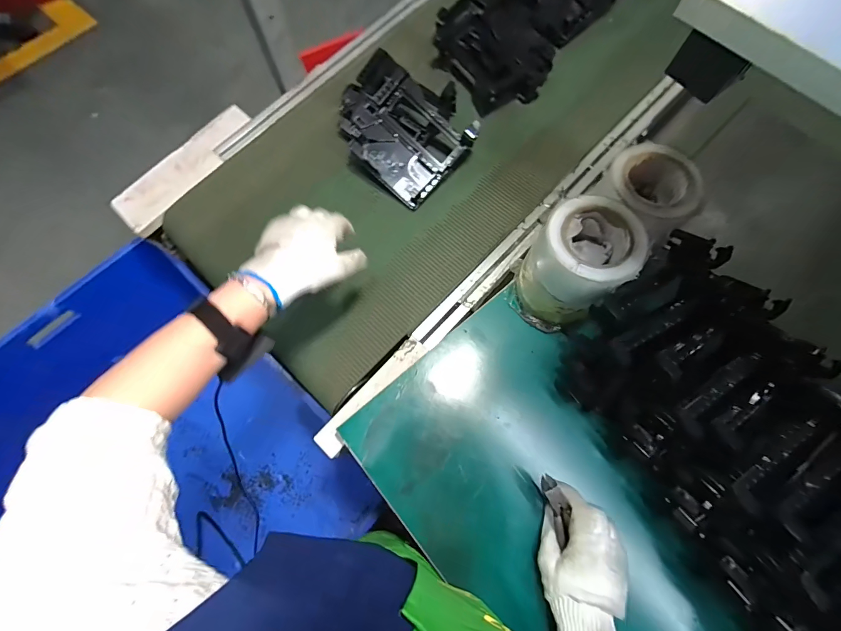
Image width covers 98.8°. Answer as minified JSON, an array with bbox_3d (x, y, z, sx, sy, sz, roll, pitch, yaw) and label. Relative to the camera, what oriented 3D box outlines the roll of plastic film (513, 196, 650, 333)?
[{"bbox_3d":[0.205,-0.060,0.495,0.113,0.162,0.112,0,71,0],"label":"roll of plastic film"}]

